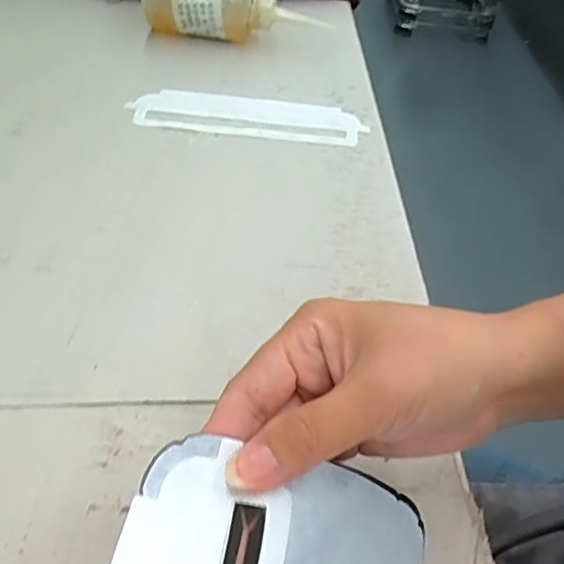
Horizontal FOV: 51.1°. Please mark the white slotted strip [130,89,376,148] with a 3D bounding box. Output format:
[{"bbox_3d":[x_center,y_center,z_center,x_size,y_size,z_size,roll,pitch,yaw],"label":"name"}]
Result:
[{"bbox_3d":[-0.027,-0.135,0.478,0.181,0.004,0.052,5,51,-2],"label":"white slotted strip"}]

